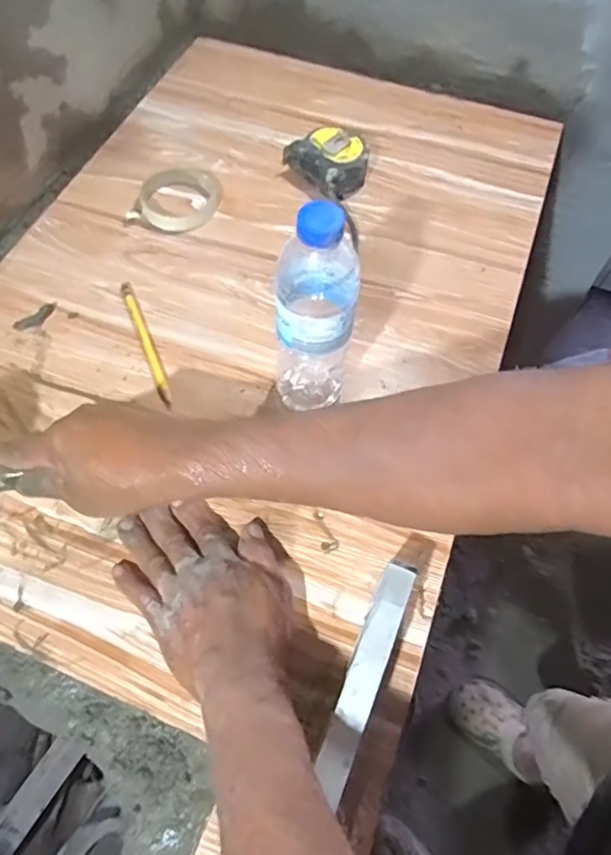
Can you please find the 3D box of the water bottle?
[{"bbox_3d":[0.007,-0.086,0.473,0.060,0.209,0.061,5,62,1],"label":"water bottle"}]

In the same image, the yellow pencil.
[{"bbox_3d":[-0.158,-0.086,0.575,0.012,0.009,0.156,-19,64,-12],"label":"yellow pencil"}]

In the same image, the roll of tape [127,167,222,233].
[{"bbox_3d":[-0.148,-0.269,0.676,0.092,0.015,0.097,1,62,-2],"label":"roll of tape"}]

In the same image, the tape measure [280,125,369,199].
[{"bbox_3d":[0.027,-0.318,0.696,0.097,0.050,0.075,32,64,16],"label":"tape measure"}]

